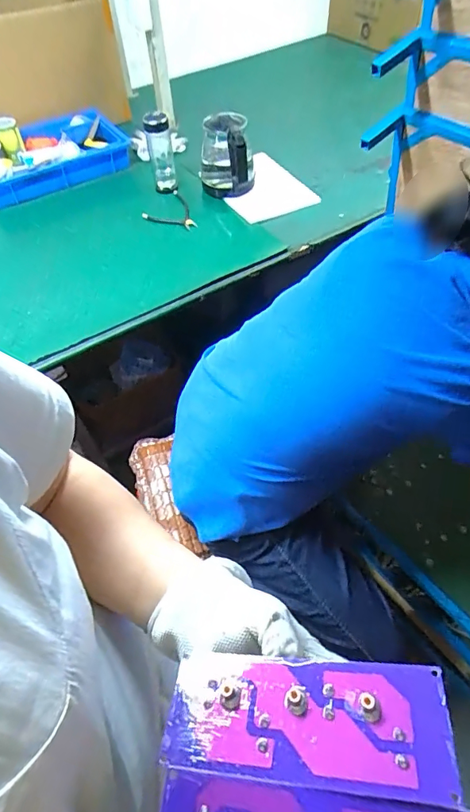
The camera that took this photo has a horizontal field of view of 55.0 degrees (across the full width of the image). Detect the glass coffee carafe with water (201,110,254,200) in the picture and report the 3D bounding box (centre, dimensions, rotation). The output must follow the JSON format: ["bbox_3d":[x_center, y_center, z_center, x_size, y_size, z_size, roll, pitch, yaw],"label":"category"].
[{"bbox_3d":[-0.022,-0.656,1.192,0.145,0.181,0.130,-4,53,0],"label":"glass coffee carafe with water"}]

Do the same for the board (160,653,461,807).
[{"bbox_3d":[0.032,0.152,0.220,0.134,0.007,0.051,-5,40,15],"label":"board"}]

